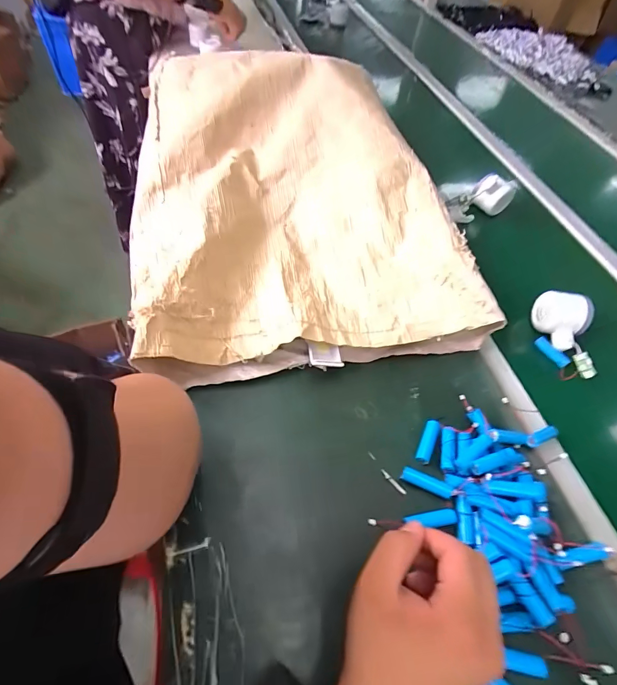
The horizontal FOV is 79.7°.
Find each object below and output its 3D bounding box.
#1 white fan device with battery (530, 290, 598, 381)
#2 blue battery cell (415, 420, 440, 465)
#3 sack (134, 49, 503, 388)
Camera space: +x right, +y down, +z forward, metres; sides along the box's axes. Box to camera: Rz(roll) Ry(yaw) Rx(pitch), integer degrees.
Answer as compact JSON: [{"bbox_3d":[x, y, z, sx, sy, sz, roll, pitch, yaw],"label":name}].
[{"bbox_3d":[0.347,-0.013,0.503,0.067,0.060,0.108,16,54,7],"label":"white fan device with battery"},{"bbox_3d":[0.134,0.113,0.418,0.016,0.014,0.053,25,55,13],"label":"blue battery cell"},{"bbox_3d":[-0.028,-0.226,0.556,0.417,0.167,0.557,-7,54,-10],"label":"sack"}]

